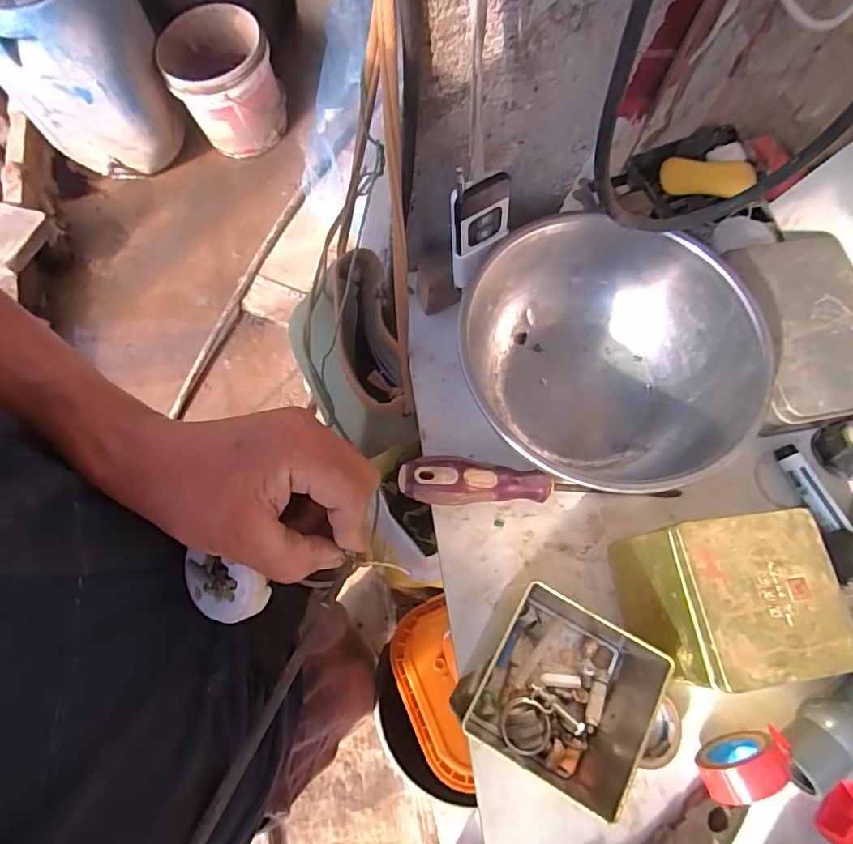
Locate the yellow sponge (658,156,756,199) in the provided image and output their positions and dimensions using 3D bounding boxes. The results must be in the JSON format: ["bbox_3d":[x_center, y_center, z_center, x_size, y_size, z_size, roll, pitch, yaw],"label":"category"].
[{"bbox_3d":[0.259,-0.227,0.485,0.081,0.020,0.030,14,73,6],"label":"yellow sponge"}]

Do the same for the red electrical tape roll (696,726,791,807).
[{"bbox_3d":[0.184,0.199,0.304,0.049,0.041,0.019,-24,73,-6],"label":"red electrical tape roll"}]

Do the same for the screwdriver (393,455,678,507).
[{"bbox_3d":[0.078,0.041,0.365,0.192,0.037,0.031,-2,72,1],"label":"screwdriver"}]

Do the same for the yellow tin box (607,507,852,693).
[{"bbox_3d":[0.173,0.101,0.305,0.104,0.077,0.086,-7,72,-1],"label":"yellow tin box"}]

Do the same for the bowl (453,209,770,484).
[{"bbox_3d":[0.128,-0.044,0.375,0.170,0.085,0.185,0,72,1],"label":"bowl"}]

